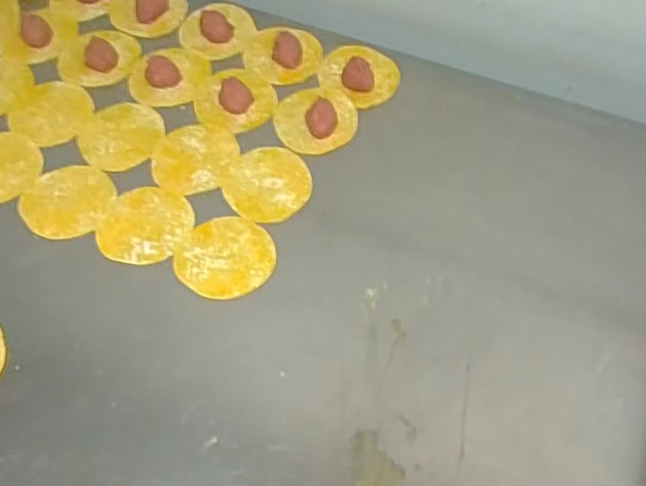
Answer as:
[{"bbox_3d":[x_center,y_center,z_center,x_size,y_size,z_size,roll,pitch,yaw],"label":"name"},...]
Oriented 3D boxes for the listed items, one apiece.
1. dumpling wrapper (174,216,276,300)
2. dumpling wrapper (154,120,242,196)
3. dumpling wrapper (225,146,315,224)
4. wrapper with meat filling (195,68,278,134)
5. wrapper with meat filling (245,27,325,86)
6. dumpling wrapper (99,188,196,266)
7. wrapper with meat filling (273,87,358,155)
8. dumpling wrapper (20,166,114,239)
[{"bbox_3d":[-0.084,0.012,0.581,0.082,0.004,0.080,0,57,0],"label":"dumpling wrapper"},{"bbox_3d":[-0.124,-0.084,0.640,0.075,0.004,0.088,19,59,13],"label":"dumpling wrapper"},{"bbox_3d":[-0.051,-0.055,0.624,0.078,0.004,0.085,0,57,0],"label":"dumpling wrapper"},{"bbox_3d":[-0.088,-0.150,0.675,0.078,0.018,0.081,0,57,0],"label":"wrapper with meat filling"},{"bbox_3d":[-0.043,-0.203,0.710,0.079,0.027,0.072,9,57,6],"label":"wrapper with meat filling"},{"bbox_3d":[-0.160,-0.016,0.598,0.078,0.004,0.080,1,58,-1],"label":"dumpling wrapper"},{"bbox_3d":[-0.009,-0.128,0.657,0.080,0.023,0.083,0,57,0],"label":"wrapper with meat filling"},{"bbox_3d":[-0.235,-0.038,0.615,0.079,0.004,0.079,0,57,0],"label":"dumpling wrapper"}]

